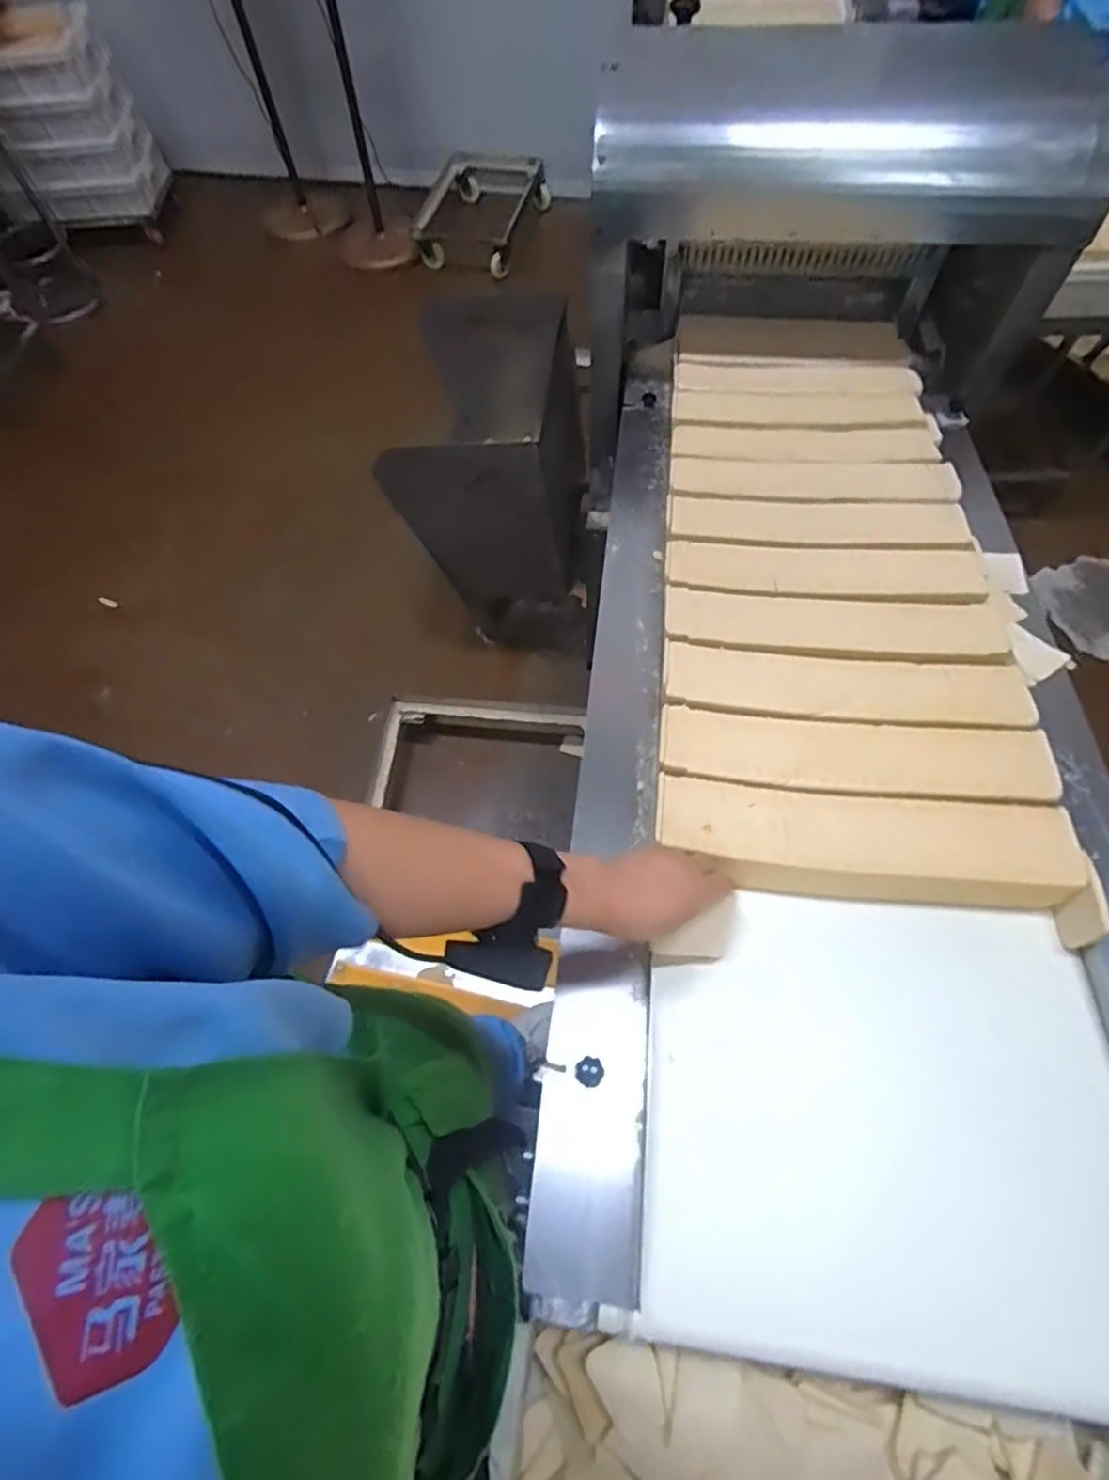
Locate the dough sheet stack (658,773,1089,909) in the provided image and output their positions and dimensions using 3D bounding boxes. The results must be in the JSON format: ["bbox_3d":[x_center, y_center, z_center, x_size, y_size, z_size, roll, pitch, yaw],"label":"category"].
[{"bbox_3d":[0.272,0.094,0.575,0.351,0.042,0.091,6,64,5],"label":"dough sheet stack"}]

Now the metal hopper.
[{"bbox_3d":[-0.138,-0.612,1.684,0.426,0.611,0.487,6,64,6],"label":"metal hopper"}]

